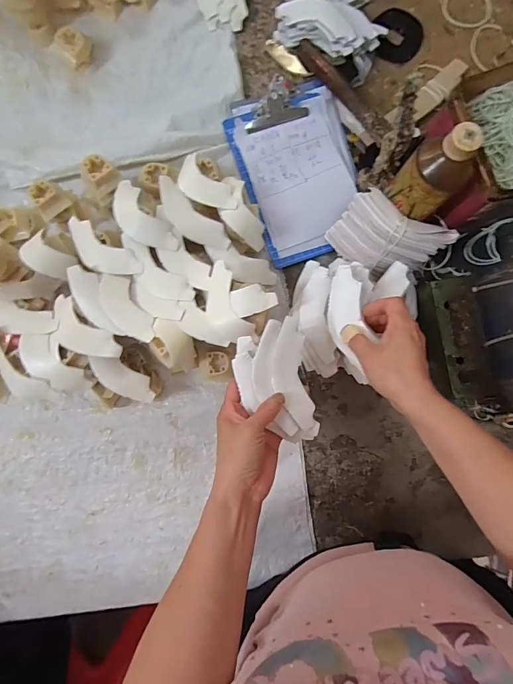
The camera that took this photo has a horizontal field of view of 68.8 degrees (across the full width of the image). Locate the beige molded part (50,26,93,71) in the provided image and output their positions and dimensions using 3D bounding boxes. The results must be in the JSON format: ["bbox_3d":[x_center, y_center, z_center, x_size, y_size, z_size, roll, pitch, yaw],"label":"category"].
[{"bbox_3d":[-0.261,-0.423,0.536,0.048,0.045,0.049,42,86,3],"label":"beige molded part"}]

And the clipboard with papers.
[{"bbox_3d":[0.061,-0.246,0.527,0.162,0.023,0.252,-18,85,-2],"label":"clipboard with papers"}]

